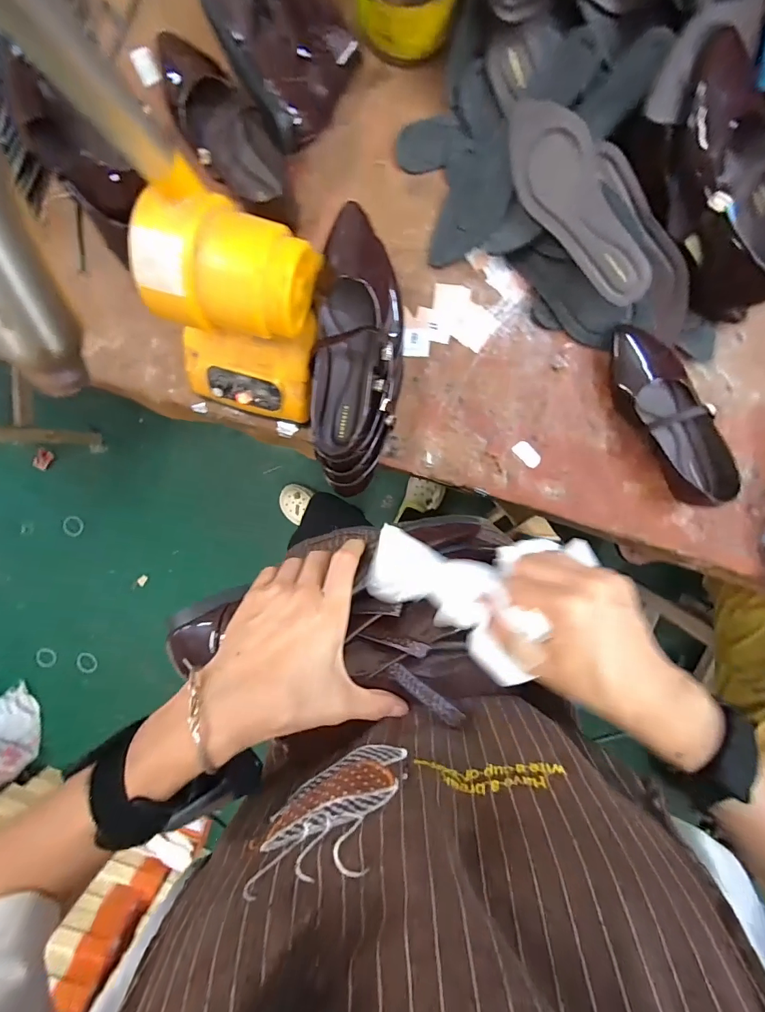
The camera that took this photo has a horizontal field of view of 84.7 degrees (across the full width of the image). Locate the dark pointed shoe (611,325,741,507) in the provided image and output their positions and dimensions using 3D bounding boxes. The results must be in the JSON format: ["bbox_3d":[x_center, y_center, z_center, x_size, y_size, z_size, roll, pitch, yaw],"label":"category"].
[{"bbox_3d":[0.380,-0.122,0.546,0.087,0.063,0.245,-33,97,7],"label":"dark pointed shoe"}]

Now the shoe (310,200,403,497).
[{"bbox_3d":[-0.030,-0.174,0.524,0.103,0.127,0.295,3,99,1],"label":"shoe"}]

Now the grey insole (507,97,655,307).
[{"bbox_3d":[0.217,-0.339,0.477,0.076,0.017,0.246,-27,97,30],"label":"grey insole"}]

